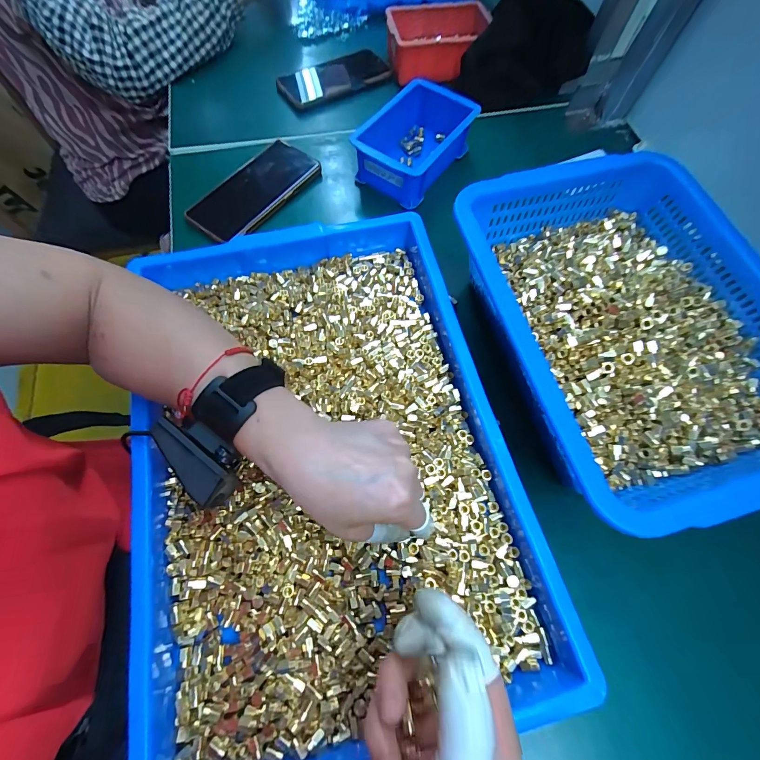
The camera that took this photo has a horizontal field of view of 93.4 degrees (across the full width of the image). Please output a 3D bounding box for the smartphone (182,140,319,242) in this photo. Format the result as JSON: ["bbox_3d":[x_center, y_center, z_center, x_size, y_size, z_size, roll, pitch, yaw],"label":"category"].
[{"bbox_3d":[-0.153,-0.232,0.434,0.082,0.015,0.161,37,72,14],"label":"smartphone"}]

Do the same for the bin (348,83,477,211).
[{"bbox_3d":[0.040,-0.292,0.444,0.108,0.063,0.146,34,71,13],"label":"bin"}]

